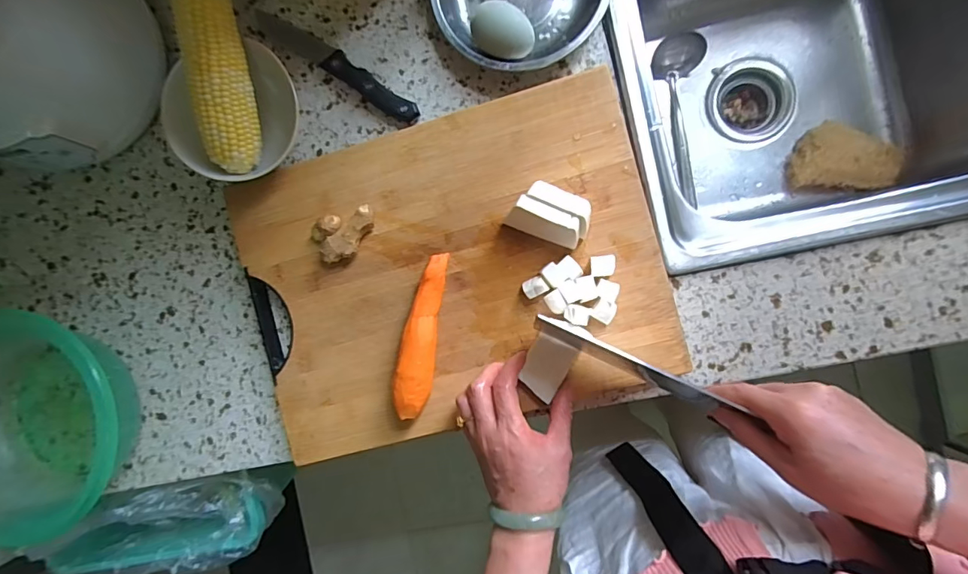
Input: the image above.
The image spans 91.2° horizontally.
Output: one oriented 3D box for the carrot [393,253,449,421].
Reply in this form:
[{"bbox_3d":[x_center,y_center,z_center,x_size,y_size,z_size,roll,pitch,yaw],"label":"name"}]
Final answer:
[{"bbox_3d":[-0.058,0.045,0.444,0.032,0.038,0.150,9,92,6],"label":"carrot"}]

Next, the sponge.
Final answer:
[{"bbox_3d":[0.463,-0.166,0.605,0.114,0.043,0.077,3,91,6],"label":"sponge"}]

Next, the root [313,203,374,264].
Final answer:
[{"bbox_3d":[-0.134,-0.049,0.458,0.060,0.021,0.044,-18,89,7],"label":"root"}]

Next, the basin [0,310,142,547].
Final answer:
[{"bbox_3d":[-0.463,0.143,0.496,0.224,0.075,0.217,0,91,7],"label":"basin"}]

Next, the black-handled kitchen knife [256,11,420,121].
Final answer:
[{"bbox_3d":[-0.151,-0.227,0.484,0.200,0.016,0.026,34,94,5],"label":"black-handled kitchen knife"}]

